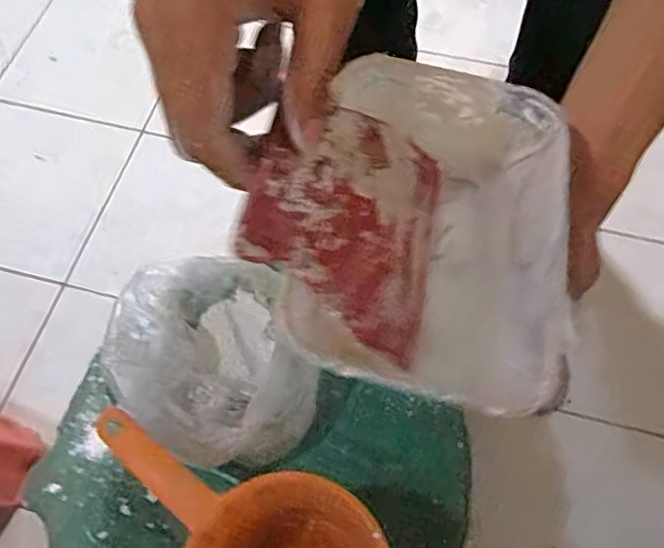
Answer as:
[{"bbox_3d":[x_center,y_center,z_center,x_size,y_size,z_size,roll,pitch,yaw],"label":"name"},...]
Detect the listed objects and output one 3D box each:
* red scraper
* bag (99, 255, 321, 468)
[{"bbox_3d":[0.010,-0.029,0.271,0.102,0.004,0.113,32,56,-32],"label":"red scraper"},{"bbox_3d":[-0.112,0.075,0.536,0.162,0.061,0.203,-19,66,-7],"label":"bag"}]

